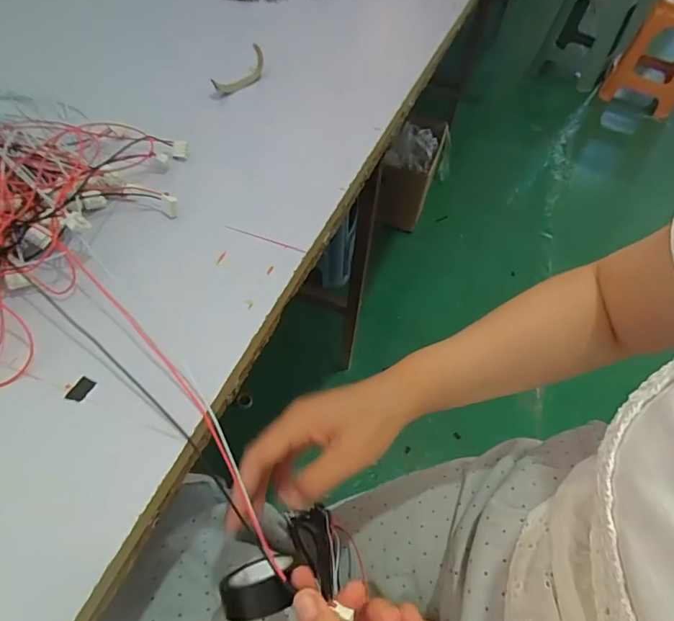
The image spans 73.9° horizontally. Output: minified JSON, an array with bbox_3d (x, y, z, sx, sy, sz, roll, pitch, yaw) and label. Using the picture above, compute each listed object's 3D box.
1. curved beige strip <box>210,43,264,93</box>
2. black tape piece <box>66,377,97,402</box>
[{"bbox_3d":[-0.124,-0.308,0.579,0.017,0.045,0.108,24,54,13],"label":"curved beige strip"},{"bbox_3d":[-0.170,0.052,0.296,0.012,0.004,0.017,18,53,8],"label":"black tape piece"}]

